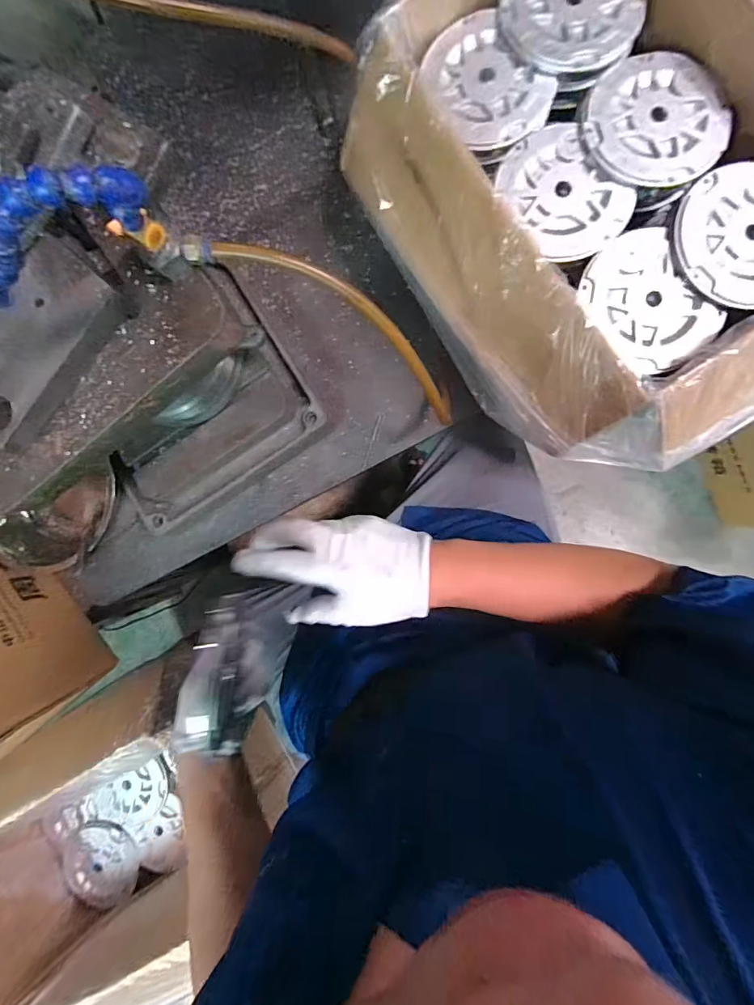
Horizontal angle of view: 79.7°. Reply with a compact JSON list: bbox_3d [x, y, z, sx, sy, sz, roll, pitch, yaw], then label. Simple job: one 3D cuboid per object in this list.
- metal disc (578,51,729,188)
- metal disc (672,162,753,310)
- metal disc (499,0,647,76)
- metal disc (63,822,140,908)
[{"bbox_3d":[0.271,-0.371,0.443,0.136,0.012,0.118,37,95,5],"label":"metal disc"},{"bbox_3d":[0.353,-0.256,0.432,0.126,0.014,0.131,0,91,7],"label":"metal disc"},{"bbox_3d":[0.194,-0.491,0.447,0.135,0.018,0.127,0,91,7],"label":"metal disc"},{"bbox_3d":[-0.474,0.623,0.779,0.133,0.026,0.133,0,91,7],"label":"metal disc"}]

